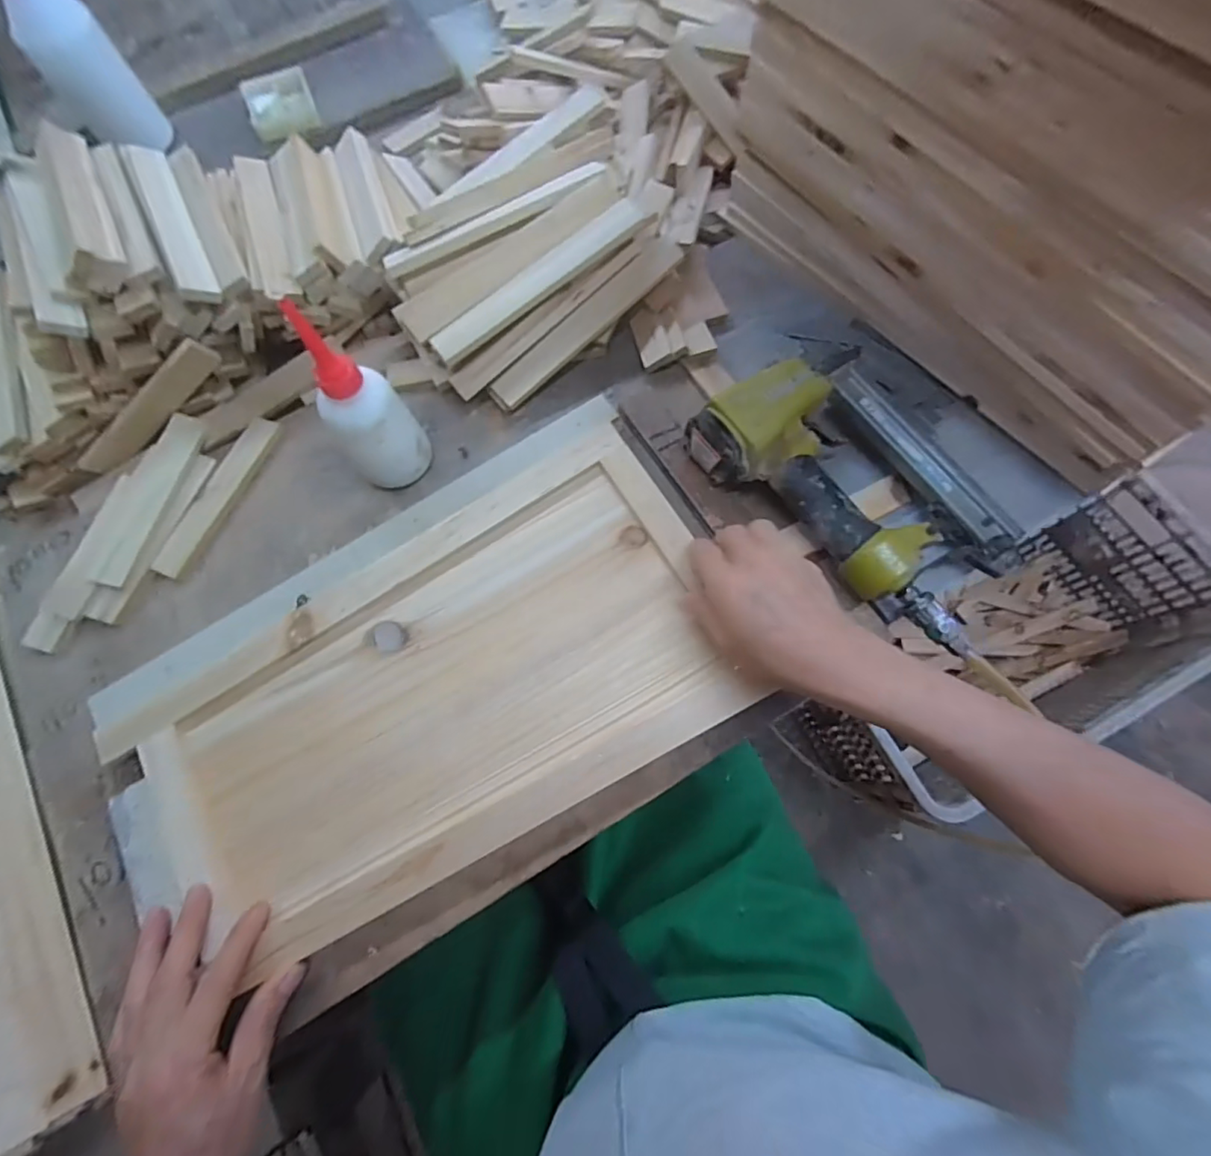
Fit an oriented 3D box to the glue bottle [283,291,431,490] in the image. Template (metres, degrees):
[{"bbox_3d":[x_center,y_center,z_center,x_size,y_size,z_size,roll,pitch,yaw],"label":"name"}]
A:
[{"bbox_3d":[-0.179,-0.122,0.405,0.060,0.132,0.047,-32,74,-10],"label":"glue bottle"}]

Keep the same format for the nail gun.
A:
[{"bbox_3d":[0.199,-0.079,0.422,0.235,0.067,0.139,42,77,13],"label":"nail gun"}]

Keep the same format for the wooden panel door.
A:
[{"bbox_3d":[-0.129,0.070,0.408,0.440,0.015,0.265,-27,73,-8],"label":"wooden panel door"}]

